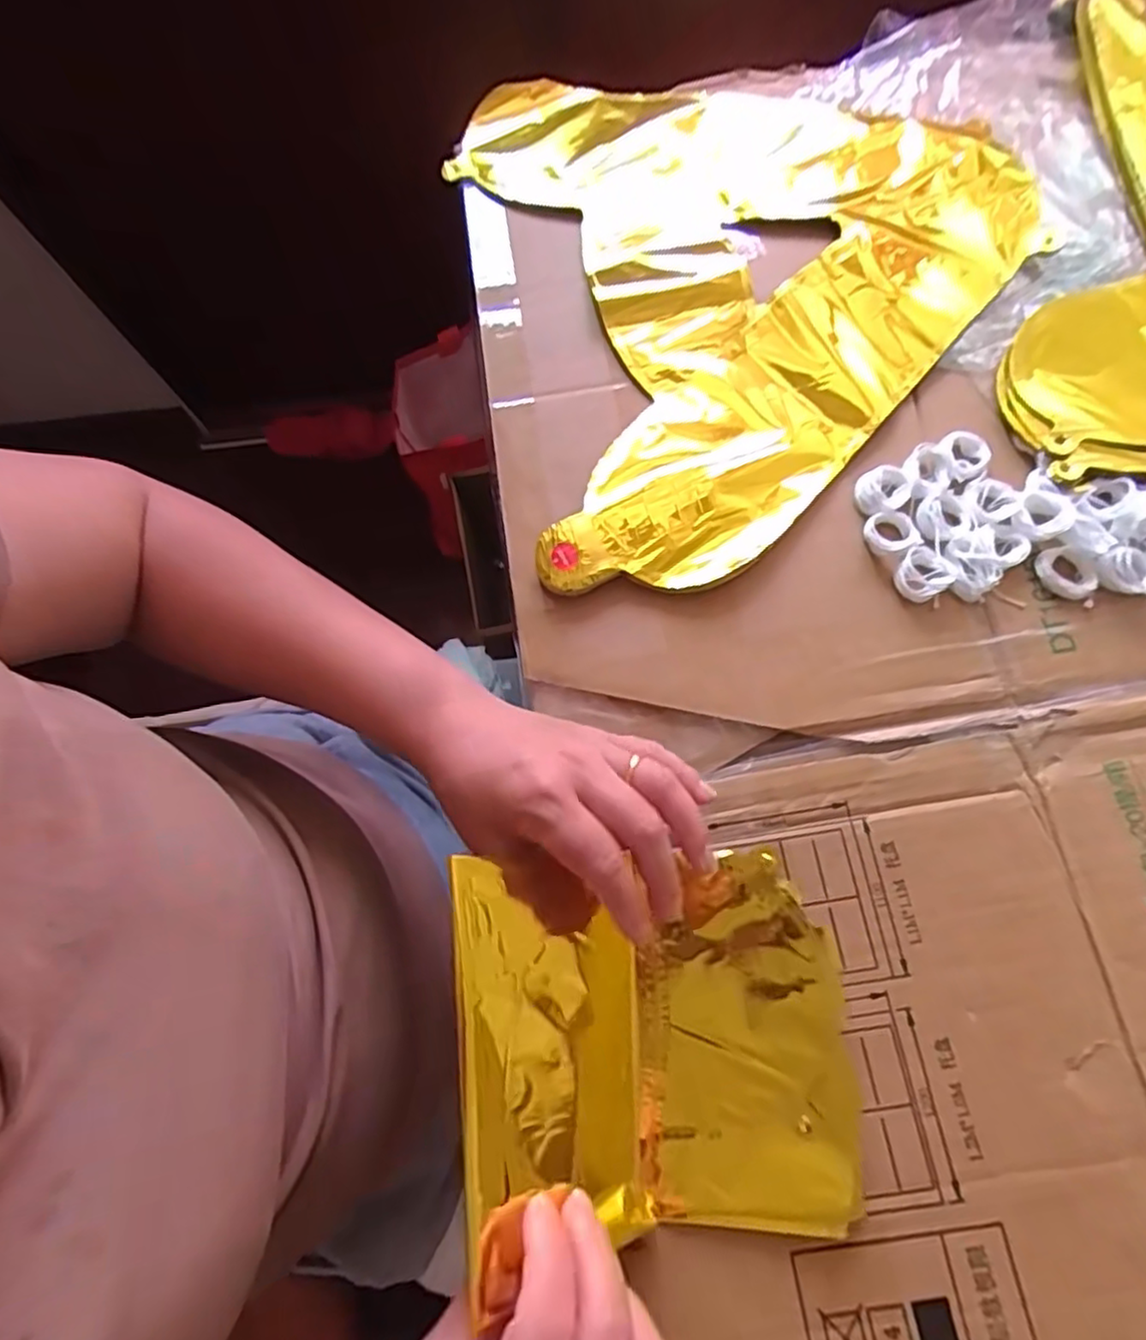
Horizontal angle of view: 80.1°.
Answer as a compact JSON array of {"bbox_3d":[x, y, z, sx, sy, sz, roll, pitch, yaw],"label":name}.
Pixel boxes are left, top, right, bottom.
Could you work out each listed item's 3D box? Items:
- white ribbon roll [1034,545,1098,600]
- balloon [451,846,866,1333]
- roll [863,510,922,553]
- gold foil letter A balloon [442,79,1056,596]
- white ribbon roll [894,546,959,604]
[{"bbox_3d":[0.261,-0.052,0.359,0.023,0.009,0.030,-34,75,-8],"label":"white ribbon roll"},{"bbox_3d":[0.040,0.159,0.286,0.161,0.068,0.152,-5,73,0],"label":"balloon"},{"bbox_3d":[0.172,-0.074,0.370,0.024,0.009,0.024,-17,73,-3],"label":"roll"},{"bbox_3d":[0.109,-0.259,0.428,0.359,0.012,0.383,-19,73,-4],"label":"gold foil letter A balloon"},{"bbox_3d":[0.186,-0.051,0.364,0.026,0.013,0.027,-1,73,2],"label":"white ribbon roll"}]

